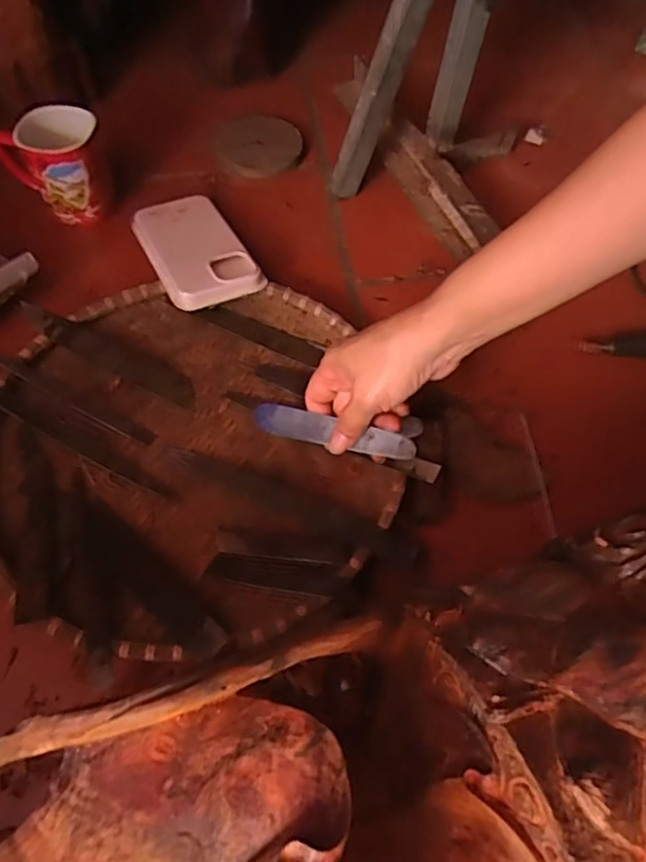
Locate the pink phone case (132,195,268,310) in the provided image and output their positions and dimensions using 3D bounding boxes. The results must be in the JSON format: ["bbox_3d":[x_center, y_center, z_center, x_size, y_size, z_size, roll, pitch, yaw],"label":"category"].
[{"bbox_3d":[-0.128,-0.184,0.590,0.090,0.018,0.165,-20,55,-16],"label":"pink phone case"}]

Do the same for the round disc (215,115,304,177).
[{"bbox_3d":[-0.077,-0.345,0.701,0.096,0.012,0.109,-12,61,-6],"label":"round disc"}]

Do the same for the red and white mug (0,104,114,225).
[{"bbox_3d":[-0.283,-0.281,0.612,0.125,0.096,0.081,5,60,4],"label":"red and white mug"}]

